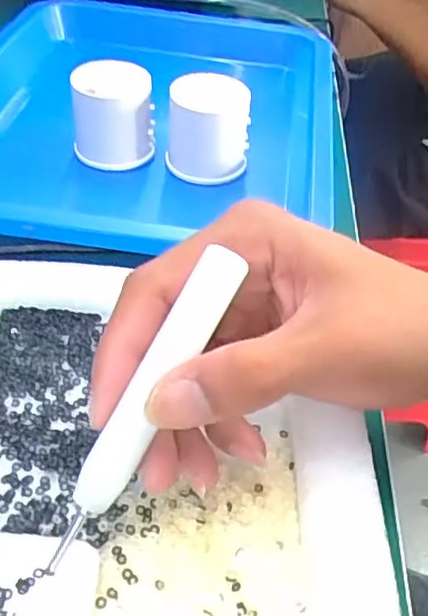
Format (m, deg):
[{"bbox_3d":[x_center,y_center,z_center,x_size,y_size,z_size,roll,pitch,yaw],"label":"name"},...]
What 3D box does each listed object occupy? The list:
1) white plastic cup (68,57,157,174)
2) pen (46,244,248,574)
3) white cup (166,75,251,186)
[{"bbox_3d":[-0.066,-0.126,0.416,0.051,0.053,0.045,-2,45,-8],"label":"white plastic cup"},{"bbox_3d":[-0.022,0.033,0.207,0.016,0.012,0.113,29,88,22],"label":"pen"},{"bbox_3d":[-0.001,-0.115,0.410,0.054,0.051,0.047,5,44,0],"label":"white cup"}]

